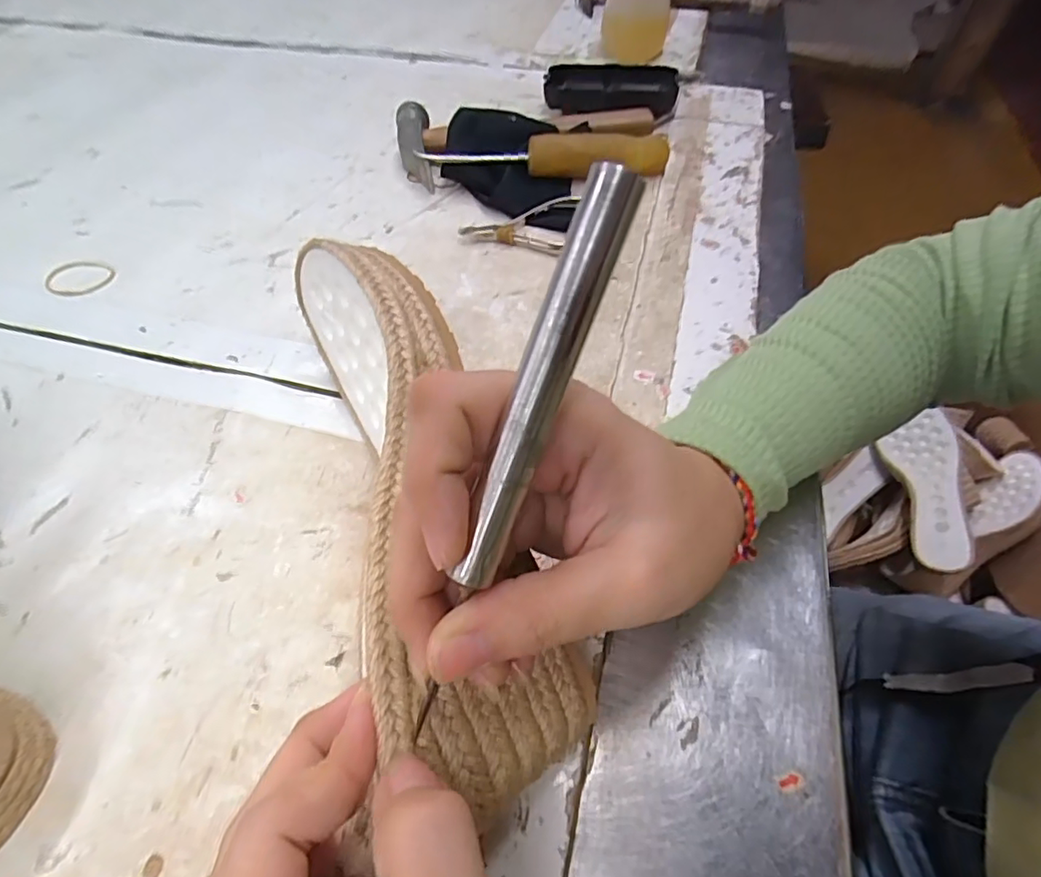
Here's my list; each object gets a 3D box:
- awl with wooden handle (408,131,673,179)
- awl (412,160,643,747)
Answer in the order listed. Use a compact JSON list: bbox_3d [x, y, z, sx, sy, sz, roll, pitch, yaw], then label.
[{"bbox_3d":[0.021,-0.209,0.420,0.188,0.033,0.025,-8,53,-5],"label":"awl with wooden handle"},{"bbox_3d":[-0.003,0.008,0.133,0.011,0.014,0.140,22,99,16],"label":"awl"}]

